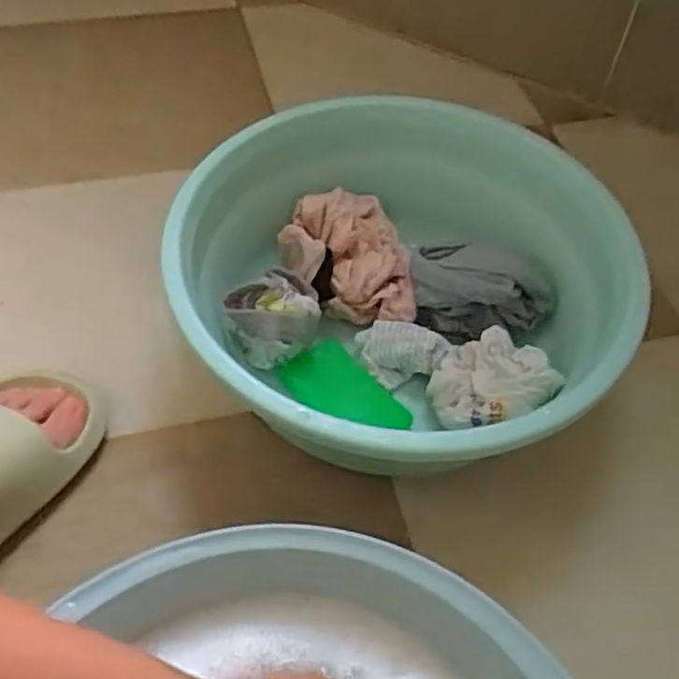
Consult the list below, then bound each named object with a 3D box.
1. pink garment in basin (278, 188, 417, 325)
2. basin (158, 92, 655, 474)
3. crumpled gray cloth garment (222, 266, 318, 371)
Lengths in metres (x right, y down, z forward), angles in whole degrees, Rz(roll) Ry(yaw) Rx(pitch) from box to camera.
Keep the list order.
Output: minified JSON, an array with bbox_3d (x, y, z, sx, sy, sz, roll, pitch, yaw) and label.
[{"bbox_3d":[0.007,-0.071,0.608,0.106,0.058,0.113,-3,53,-5],"label":"pink garment in basin"},{"bbox_3d":[0.043,-0.034,0.554,0.322,0.128,0.320,1,53,-2],"label":"basin"},{"bbox_3d":[-0.050,-0.018,0.561,0.067,0.044,0.068,-40,79,4],"label":"crumpled gray cloth garment"}]

